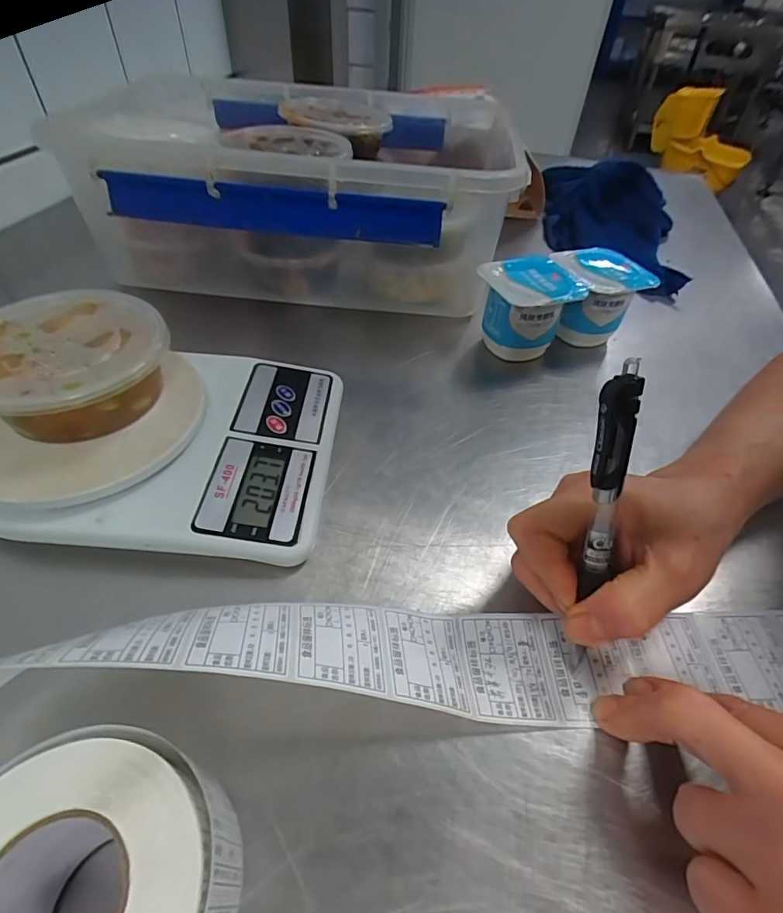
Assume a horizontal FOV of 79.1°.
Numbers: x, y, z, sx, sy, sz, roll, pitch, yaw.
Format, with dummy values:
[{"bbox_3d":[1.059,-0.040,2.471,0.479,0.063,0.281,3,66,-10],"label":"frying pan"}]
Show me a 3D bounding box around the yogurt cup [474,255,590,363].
[{"bbox_3d":[0.107,-0.118,0.387,0.070,0.068,0.066,-14,50,-15],"label":"yogurt cup"}]

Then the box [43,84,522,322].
[{"bbox_3d":[-0.072,-0.268,0.461,0.352,0.109,0.284,5,48,1],"label":"box"}]

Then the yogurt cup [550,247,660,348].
[{"bbox_3d":[0.166,-0.134,0.403,0.080,0.070,0.066,-16,51,-17],"label":"yogurt cup"}]

